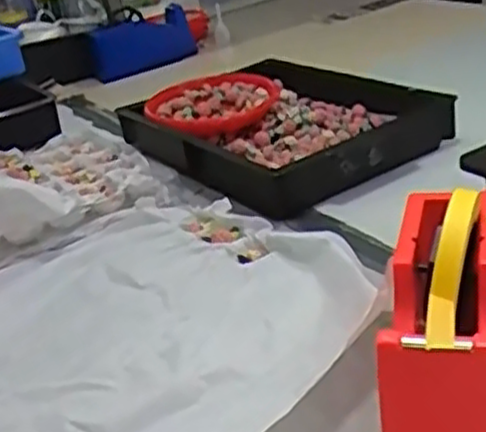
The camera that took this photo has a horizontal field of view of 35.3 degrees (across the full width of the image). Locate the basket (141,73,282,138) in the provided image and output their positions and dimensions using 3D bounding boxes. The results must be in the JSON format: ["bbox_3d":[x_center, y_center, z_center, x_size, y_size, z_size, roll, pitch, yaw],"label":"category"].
[{"bbox_3d":[-0.042,-0.152,1.052,0.172,0.037,0.176,-9,25,4],"label":"basket"}]

